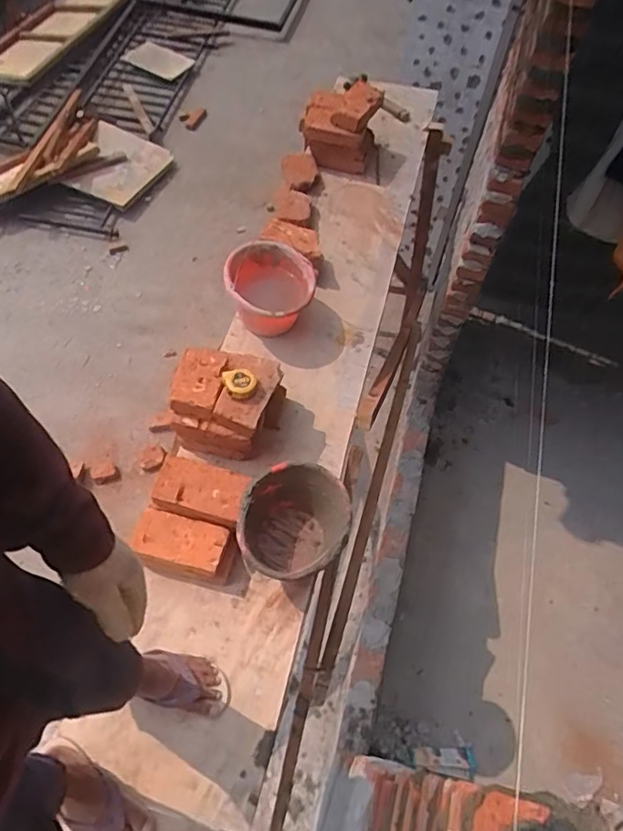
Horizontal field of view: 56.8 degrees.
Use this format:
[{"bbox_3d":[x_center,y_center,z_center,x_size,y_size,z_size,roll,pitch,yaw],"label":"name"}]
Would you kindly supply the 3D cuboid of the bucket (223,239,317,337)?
[{"bbox_3d":[-0.106,-0.344,1.557,0.236,0.158,0.234,1,59,-2],"label":"bucket"}]

